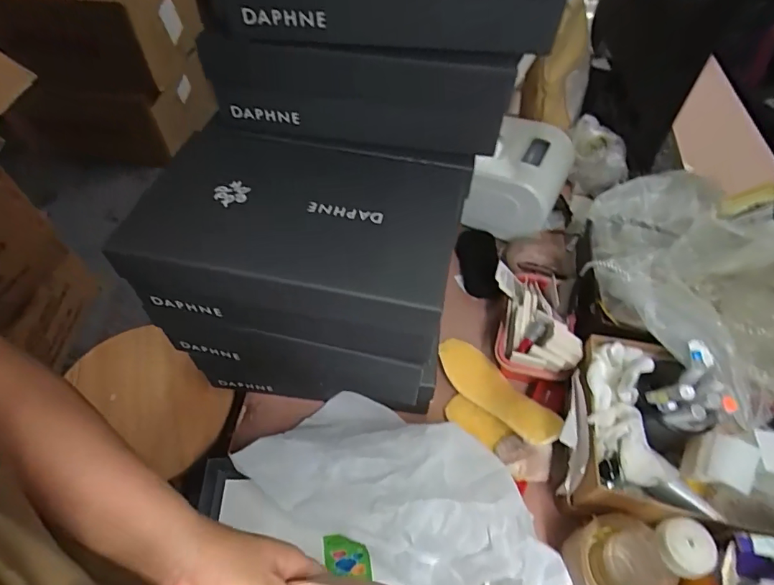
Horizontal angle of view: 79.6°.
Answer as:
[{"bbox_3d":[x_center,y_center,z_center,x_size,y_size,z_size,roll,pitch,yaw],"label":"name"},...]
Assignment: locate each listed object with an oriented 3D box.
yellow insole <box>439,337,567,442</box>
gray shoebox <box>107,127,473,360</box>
[{"bbox_3d":[0.139,0.125,0.602,0.071,0.041,0.199,-24,31,-17],"label":"yellow insole"},{"bbox_3d":[-0.082,-0.052,0.476,0.296,0.095,0.184,11,54,8],"label":"gray shoebox"}]

